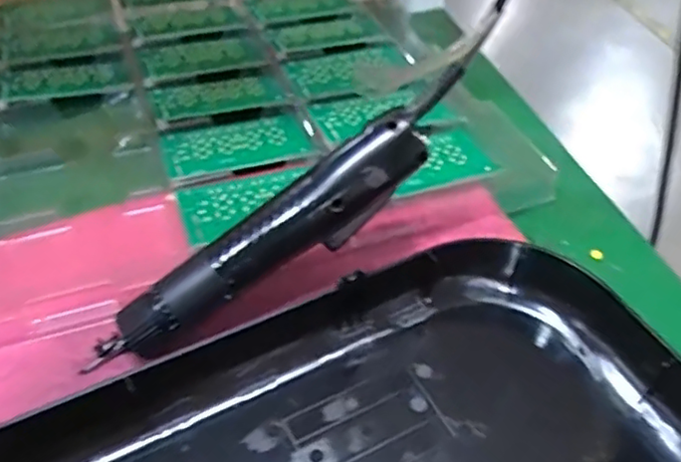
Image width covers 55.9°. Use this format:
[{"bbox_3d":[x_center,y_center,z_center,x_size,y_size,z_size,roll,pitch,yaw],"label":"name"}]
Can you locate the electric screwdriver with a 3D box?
[{"bbox_3d":[-0.044,0.013,0.362,0.216,0.038,0.030,-35,52,0],"label":"electric screwdriver"}]

